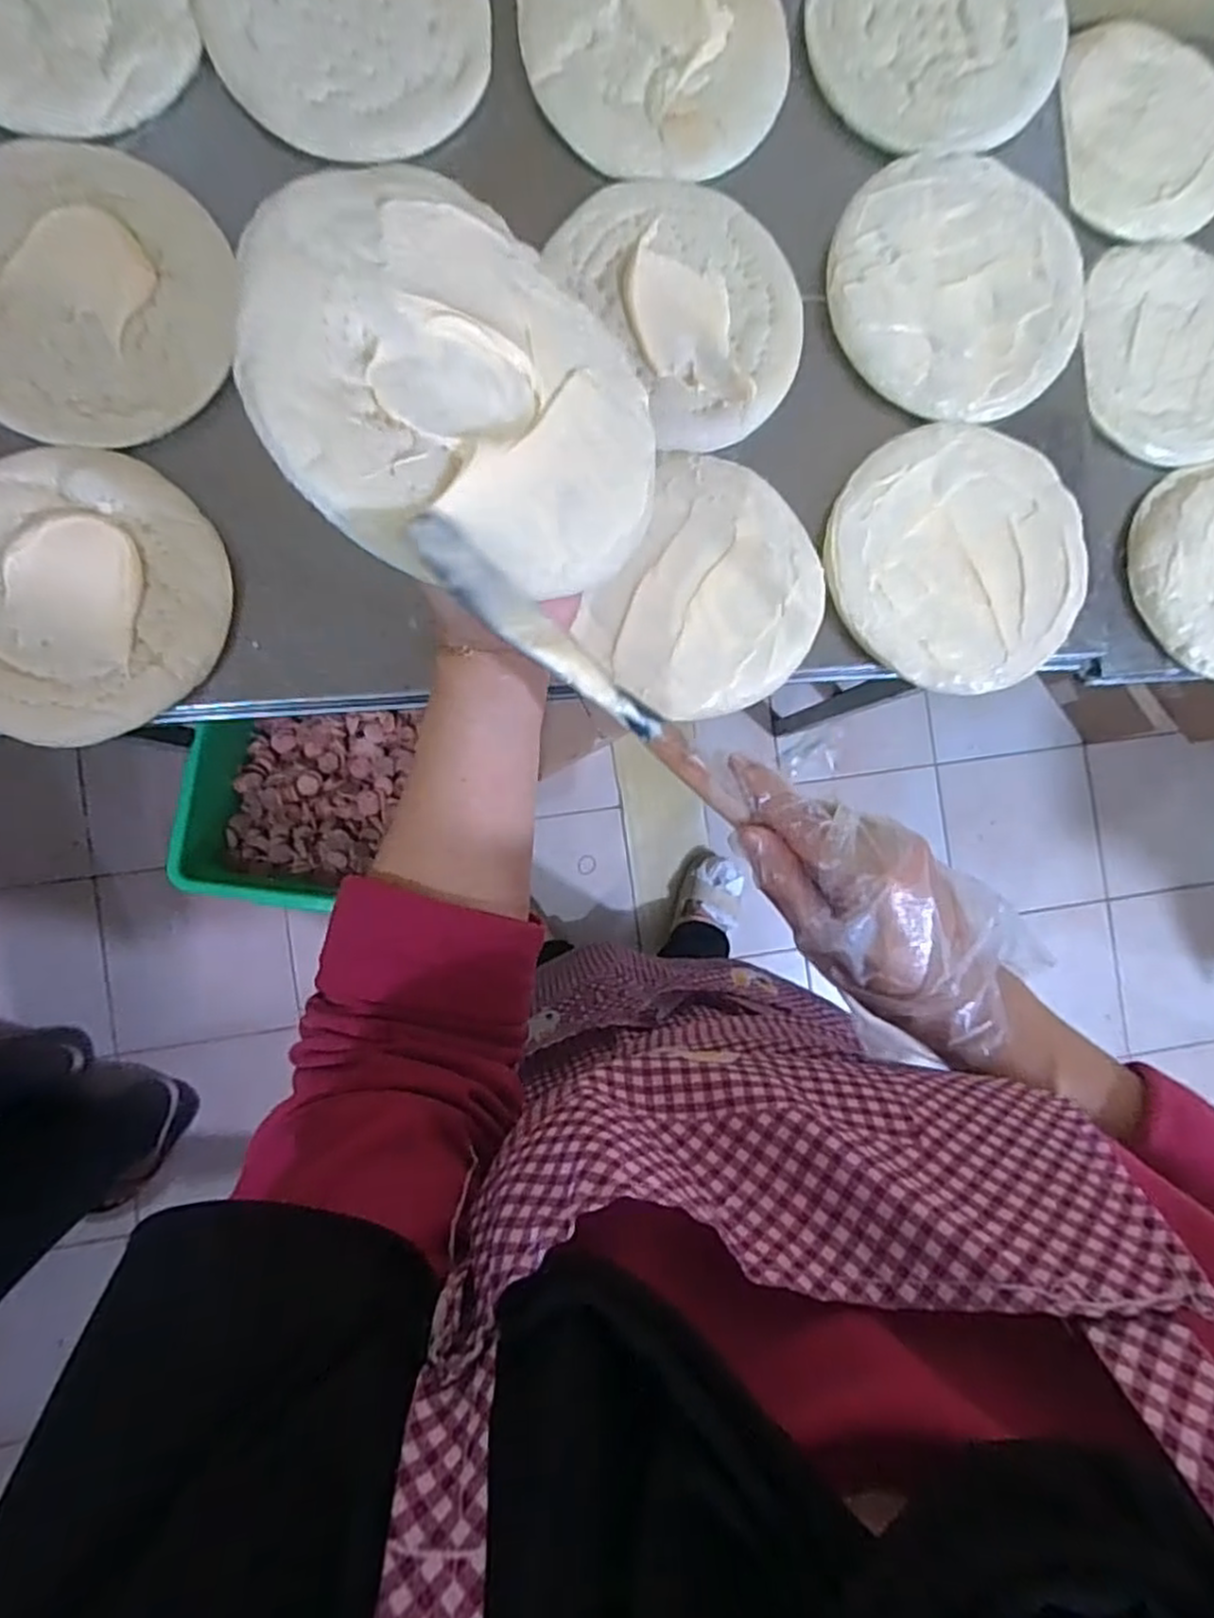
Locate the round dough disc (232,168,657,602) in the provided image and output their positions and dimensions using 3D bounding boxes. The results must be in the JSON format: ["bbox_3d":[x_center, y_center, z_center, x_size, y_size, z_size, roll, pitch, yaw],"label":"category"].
[{"bbox_3d":[-0.058,-0.187,0.328,0.179,0.018,0.179,7,75,-29],"label":"round dough disc"}]

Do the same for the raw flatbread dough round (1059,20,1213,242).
[{"bbox_3d":[0.510,-0.633,0.694,0.177,0.018,0.192,0,89,-5],"label":"raw flatbread dough round"}]

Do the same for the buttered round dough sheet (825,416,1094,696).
[{"bbox_3d":[0.273,-0.194,0.572,0.197,0.011,0.199,0,89,-5],"label":"buttered round dough sheet"}]

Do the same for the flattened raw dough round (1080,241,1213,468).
[{"bbox_3d":[0.518,-0.419,0.678,0.198,0.028,0.212,0,89,-5],"label":"flattened raw dough round"}]

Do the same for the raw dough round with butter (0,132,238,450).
[{"bbox_3d":[-0.357,-0.351,0.502,0.189,0.019,0.198,0,89,-5],"label":"raw dough round with butter"}]

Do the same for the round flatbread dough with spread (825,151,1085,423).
[{"bbox_3d":[0.273,-0.409,0.574,0.197,0.012,0.194,0,89,-5],"label":"round flatbread dough with spread"}]

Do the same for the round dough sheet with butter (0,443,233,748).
[{"bbox_3d":[-0.361,-0.146,0.502,0.188,0.021,0.194,0,89,-5],"label":"round dough sheet with butter"}]

